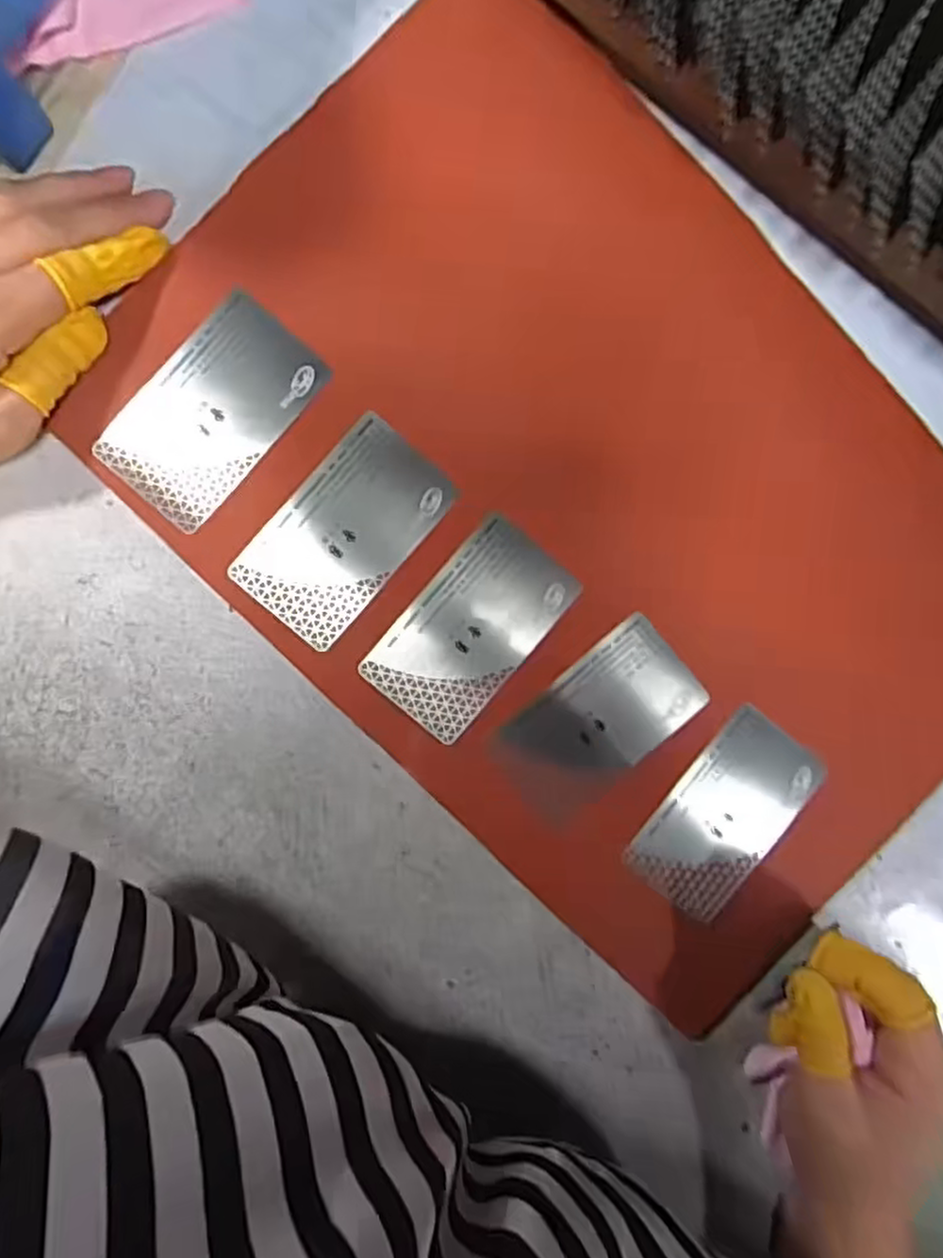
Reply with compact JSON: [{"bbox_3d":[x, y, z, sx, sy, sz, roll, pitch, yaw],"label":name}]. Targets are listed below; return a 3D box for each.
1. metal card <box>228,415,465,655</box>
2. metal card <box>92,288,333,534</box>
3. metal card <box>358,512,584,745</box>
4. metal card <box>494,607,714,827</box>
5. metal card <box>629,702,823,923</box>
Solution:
[{"bbox_3d":[-0.051,-0.039,0.287,0.050,0.004,0.088,41,88,-7],"label":"metal card"},{"bbox_3d":[-0.102,-0.086,0.280,0.051,0.004,0.087,41,88,-5],"label":"metal card"},{"bbox_3d":[0.000,0.000,0.293,0.049,0.004,0.087,41,89,-5],"label":"metal card"},{"bbox_3d":[0.054,0.039,0.299,0.085,0.004,0.049,-40,94,-1],"label":"metal card"},{"bbox_3d":[0.111,0.080,0.307,0.051,0.004,0.087,39,88,-4],"label":"metal card"}]

